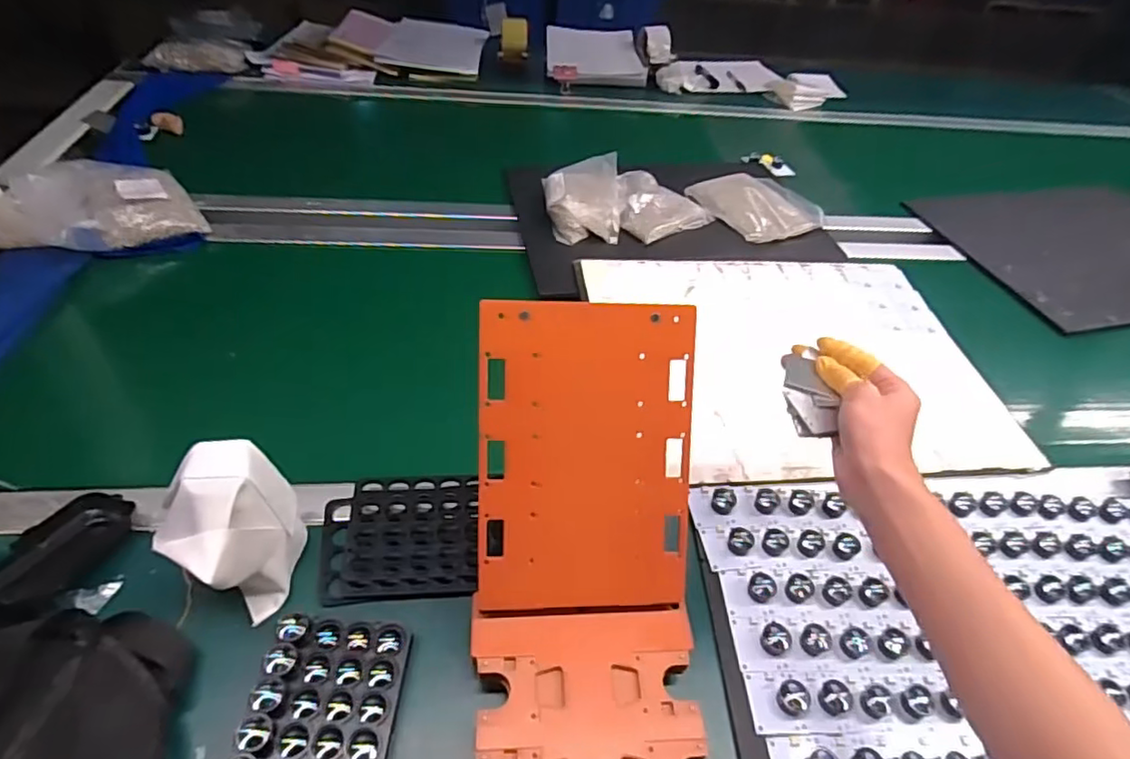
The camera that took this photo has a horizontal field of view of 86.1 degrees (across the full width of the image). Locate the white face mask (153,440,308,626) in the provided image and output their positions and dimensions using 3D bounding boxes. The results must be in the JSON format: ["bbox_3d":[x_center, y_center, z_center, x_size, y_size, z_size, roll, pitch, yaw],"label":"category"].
[{"bbox_3d":[-0.252,0.111,0.465,0.071,0.106,0.096,16,46,8],"label":"white face mask"}]

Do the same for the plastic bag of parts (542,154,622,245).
[{"bbox_3d":[0.028,-0.280,0.925,0.116,0.049,0.168,1,46,-4],"label":"plastic bag of parts"}]

